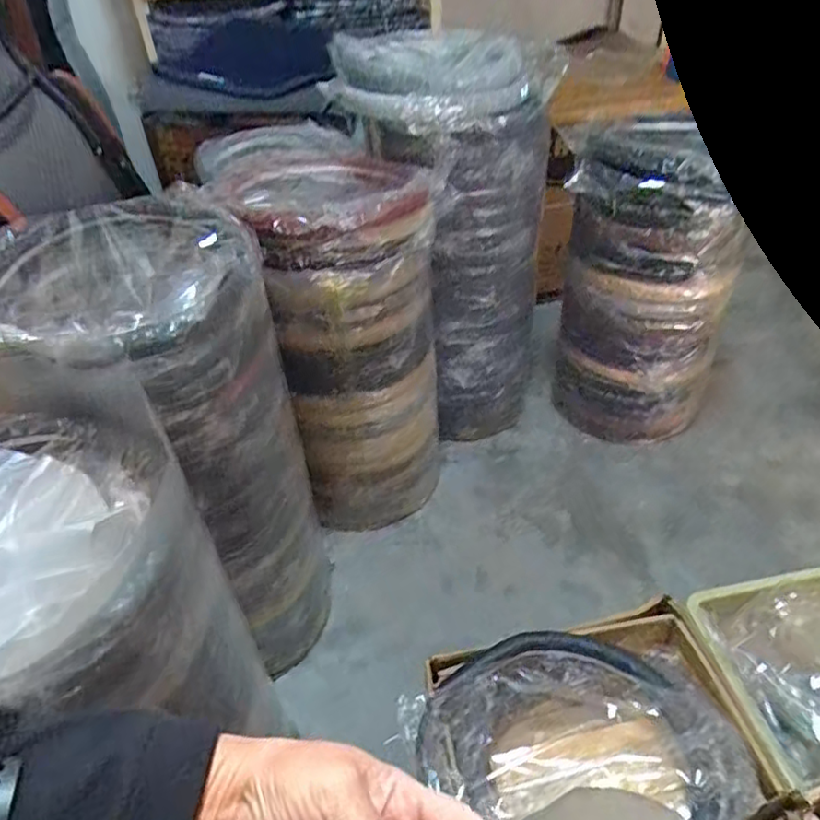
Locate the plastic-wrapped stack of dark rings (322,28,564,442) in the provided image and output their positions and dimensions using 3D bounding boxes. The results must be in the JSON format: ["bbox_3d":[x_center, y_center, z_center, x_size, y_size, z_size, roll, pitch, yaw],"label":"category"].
[{"bbox_3d":[0.091,-0.371,1.539,0.390,0.830,0.398,-14,43,-11],"label":"plastic-wrapped stack of dark rings"}]

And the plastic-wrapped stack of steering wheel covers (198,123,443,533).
[{"bbox_3d":[-0.128,-0.134,1.375,0.341,0.728,0.357,-17,44,-15],"label":"plastic-wrapped stack of steering wheel covers"}]

